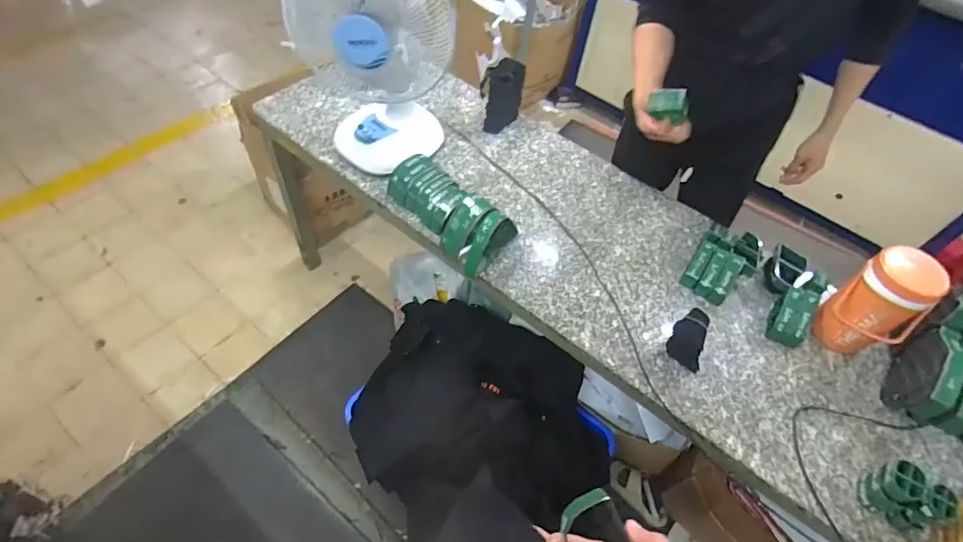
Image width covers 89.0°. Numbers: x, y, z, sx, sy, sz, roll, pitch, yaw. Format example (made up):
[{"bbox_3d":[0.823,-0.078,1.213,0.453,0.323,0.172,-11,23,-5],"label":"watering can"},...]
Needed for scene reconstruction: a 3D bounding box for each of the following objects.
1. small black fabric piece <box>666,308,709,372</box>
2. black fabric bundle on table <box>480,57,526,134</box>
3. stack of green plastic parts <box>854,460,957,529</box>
[{"bbox_3d":[0.436,0.138,1.032,0.065,0.072,0.120,15,53,6],"label":"small black fabric piece"},{"bbox_3d":[0.057,-0.487,1.369,0.111,0.185,0.071,-28,60,-23],"label":"black fabric bundle on table"},{"bbox_3d":[0.742,0.396,0.861,0.106,0.106,0.069,32,57,17],"label":"stack of green plastic parts"}]

